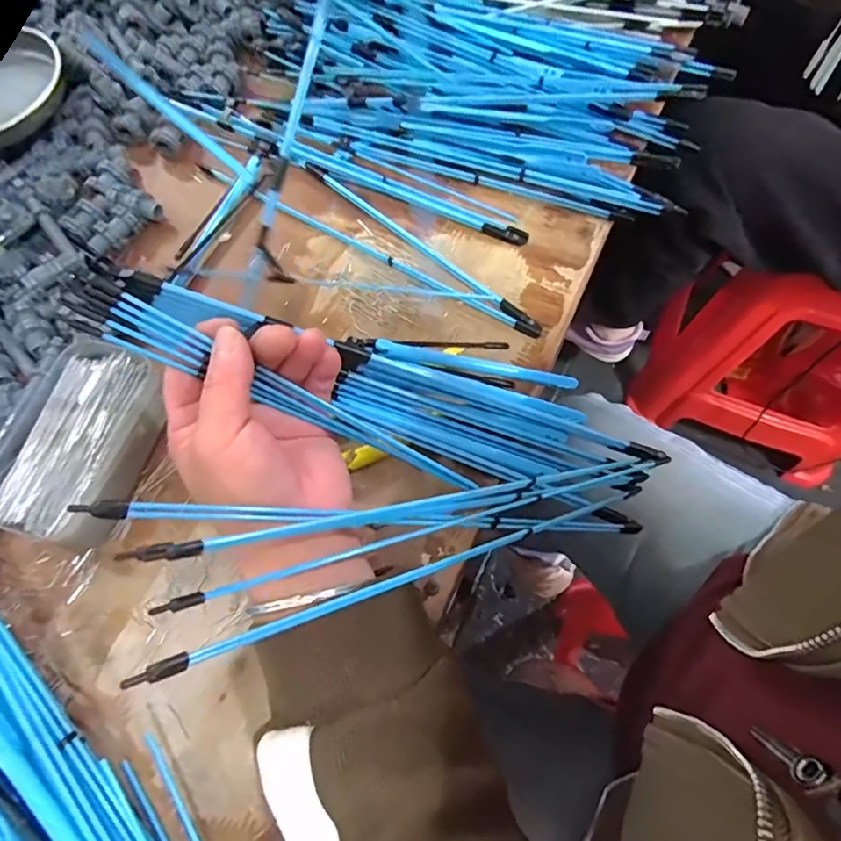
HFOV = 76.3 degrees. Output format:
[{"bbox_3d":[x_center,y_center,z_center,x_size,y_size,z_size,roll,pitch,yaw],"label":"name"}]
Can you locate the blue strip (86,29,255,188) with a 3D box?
[{"bbox_3d":[-0.156,-0.193,0.336,0.129,0.008,0.010,40,74,-4],"label":"blue strip"}]

